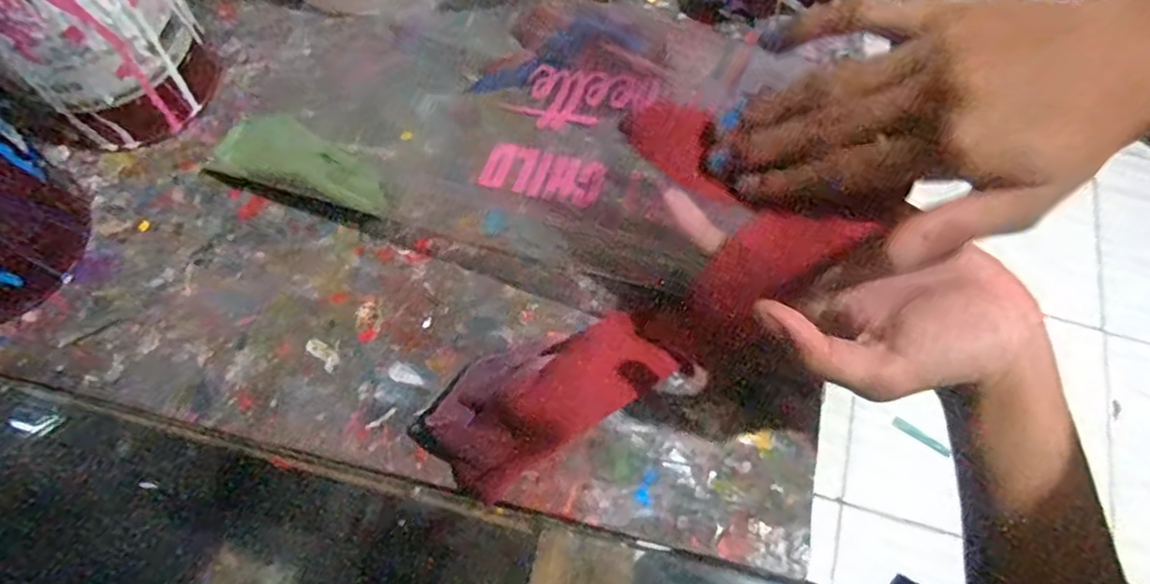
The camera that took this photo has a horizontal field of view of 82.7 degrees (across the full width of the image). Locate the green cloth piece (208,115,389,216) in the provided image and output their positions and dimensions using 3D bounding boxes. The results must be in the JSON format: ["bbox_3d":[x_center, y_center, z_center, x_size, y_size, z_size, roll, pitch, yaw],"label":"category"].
[{"bbox_3d":[-0.160,-0.081,0.389,0.113,0.024,0.050,19,67,5],"label":"green cloth piece"}]

